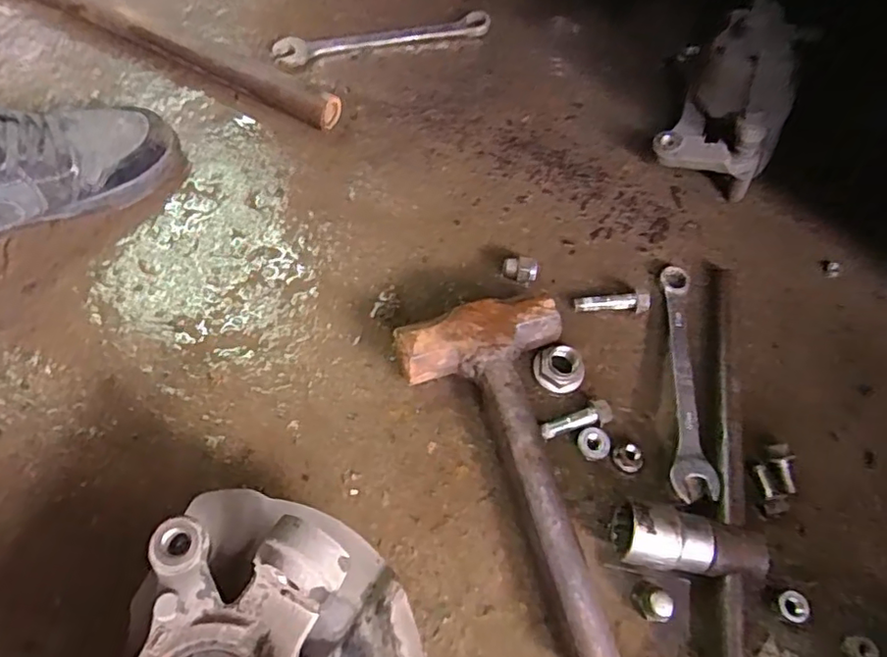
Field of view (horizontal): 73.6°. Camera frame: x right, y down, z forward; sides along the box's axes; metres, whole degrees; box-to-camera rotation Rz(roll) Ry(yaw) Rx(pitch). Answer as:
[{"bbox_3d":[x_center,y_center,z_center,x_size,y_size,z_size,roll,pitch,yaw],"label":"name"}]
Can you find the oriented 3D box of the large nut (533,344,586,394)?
[{"bbox_3d":[0.091,0.033,0.471,0.035,0.023,0.035,1,63,-2],"label":"large nut"}]

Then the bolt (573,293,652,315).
[{"bbox_3d":[0.142,-0.021,0.502,0.064,0.017,0.013,2,63,-2],"label":"bolt"}]

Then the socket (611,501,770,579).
[{"bbox_3d":[0.170,0.147,0.407,0.098,0.037,0.041,9,63,2],"label":"socket"}]

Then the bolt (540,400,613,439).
[{"bbox_3d":[0.102,0.072,0.457,0.056,0.016,0.017,-16,65,-10],"label":"bolt"}]

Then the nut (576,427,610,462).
[{"bbox_3d":[0.114,0.088,0.451,0.022,0.011,0.024,1,63,-2],"label":"nut"}]

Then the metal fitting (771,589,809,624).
[{"bbox_3d":[0.238,0.190,0.405,0.019,0.013,0.021,-2,63,-4],"label":"metal fitting"}]

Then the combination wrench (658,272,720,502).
[{"bbox_3d":[0.194,0.035,0.472,0.034,0.009,0.200,9,58,3],"label":"combination wrench"}]

